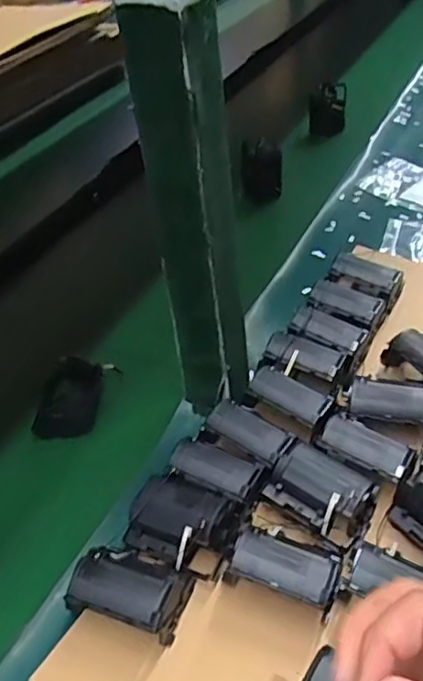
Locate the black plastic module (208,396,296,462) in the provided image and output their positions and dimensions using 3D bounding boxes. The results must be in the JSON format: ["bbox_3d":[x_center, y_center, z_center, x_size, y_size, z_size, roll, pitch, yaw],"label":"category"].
[{"bbox_3d":[0.028,0.068,0.457,0.062,0.020,0.029,24,50,32],"label":"black plastic module"}]

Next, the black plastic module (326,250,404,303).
[{"bbox_3d":[0.146,-0.052,0.599,0.067,0.052,0.031,26,50,29],"label":"black plastic module"}]

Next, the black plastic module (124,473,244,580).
[{"bbox_3d":[-0.021,0.123,0.418,0.069,0.033,0.050,16,46,21],"label":"black plastic module"}]

